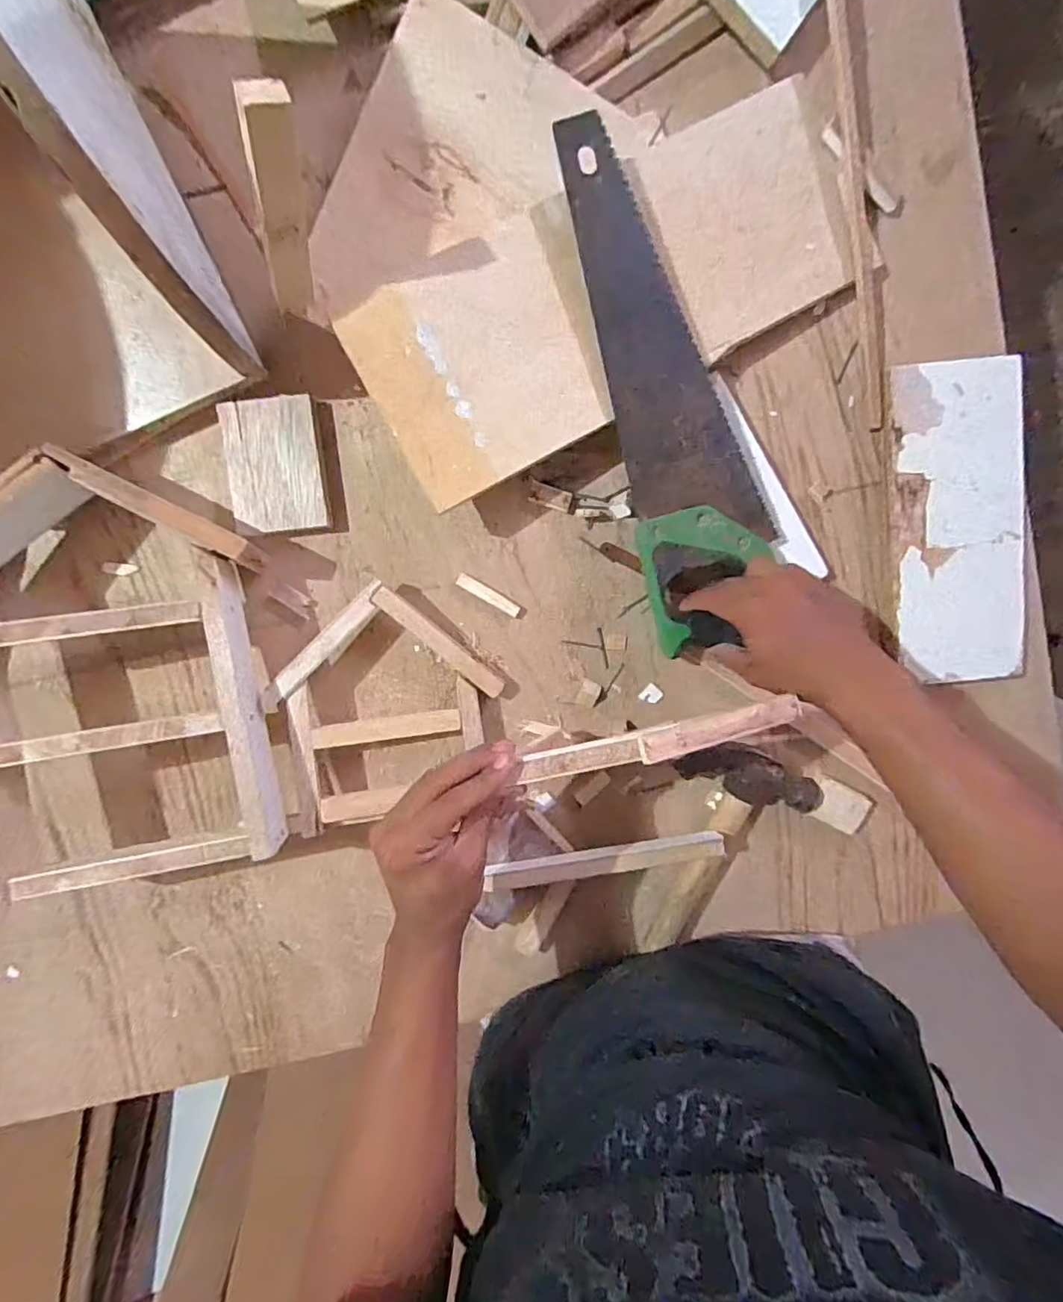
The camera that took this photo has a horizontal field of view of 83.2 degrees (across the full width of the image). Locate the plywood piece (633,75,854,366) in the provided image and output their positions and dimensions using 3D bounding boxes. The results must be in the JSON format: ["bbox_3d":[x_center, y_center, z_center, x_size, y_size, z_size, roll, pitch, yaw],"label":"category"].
[{"bbox_3d":[0.178,-0.358,0.503,0.150,0.017,0.180,-22,97,1],"label":"plywood piece"}]

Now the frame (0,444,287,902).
[{"bbox_3d":[-0.351,0.016,0.502,0.258,0.103,0.344,-10,97,0],"label":"frame"}]

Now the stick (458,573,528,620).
[{"bbox_3d":[-0.037,-0.050,0.554,0.069,0.006,0.014,30,95,-5],"label":"stick"}]

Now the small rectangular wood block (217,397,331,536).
[{"bbox_3d":[-0.225,-0.162,0.530,0.081,0.019,0.110,-5,97,-1],"label":"small rectangular wood block"}]

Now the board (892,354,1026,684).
[{"bbox_3d":[0.391,-0.114,0.544,0.119,0.011,0.283,-6,97,-1],"label":"board"}]

